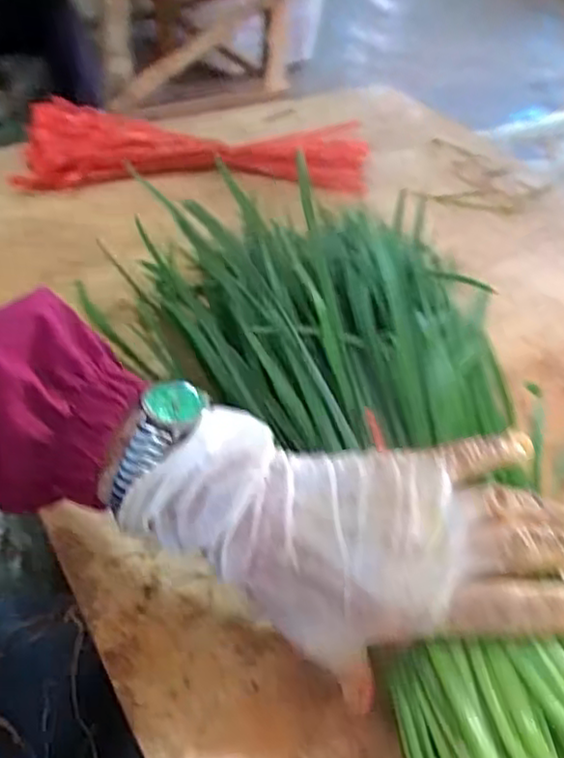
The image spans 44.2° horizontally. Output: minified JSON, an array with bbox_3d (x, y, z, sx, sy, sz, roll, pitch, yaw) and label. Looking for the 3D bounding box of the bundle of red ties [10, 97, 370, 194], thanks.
[{"bbox_3d":[-0.088,-0.244,0.732,0.360,0.054,0.140,0,42,-6],"label":"bundle of red ties"}]

